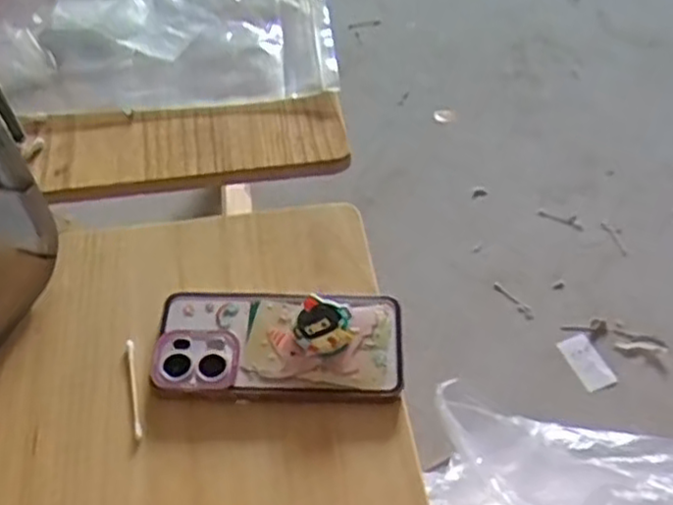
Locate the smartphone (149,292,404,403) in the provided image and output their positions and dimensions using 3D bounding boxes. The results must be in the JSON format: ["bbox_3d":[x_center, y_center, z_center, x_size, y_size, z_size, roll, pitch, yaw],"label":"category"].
[{"bbox_3d":[-0.038,0.060,0.474,0.160,0.022,0.079,3,51,4],"label":"smartphone"}]

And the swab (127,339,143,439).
[{"bbox_3d":[-0.131,0.086,0.463,0.005,0.004,0.072,-13,52,-7],"label":"swab"}]

